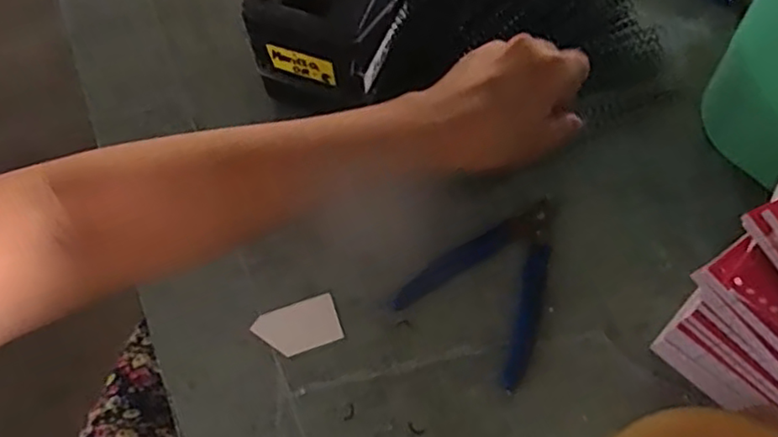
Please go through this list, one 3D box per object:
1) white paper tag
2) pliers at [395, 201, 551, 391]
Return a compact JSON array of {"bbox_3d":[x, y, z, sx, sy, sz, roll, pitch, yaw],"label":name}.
[{"bbox_3d":[-0.055,0.066,0.390,0.048,0.004,0.030,-19,66,-6],"label":"white paper tag"},{"bbox_3d":[0.067,0.033,0.392,0.083,0.014,0.107,32,70,16],"label":"pliers"}]

